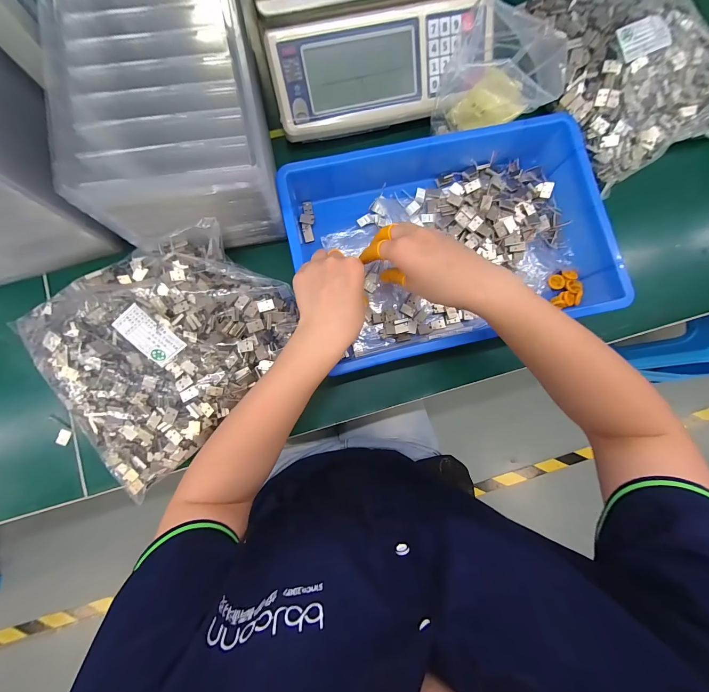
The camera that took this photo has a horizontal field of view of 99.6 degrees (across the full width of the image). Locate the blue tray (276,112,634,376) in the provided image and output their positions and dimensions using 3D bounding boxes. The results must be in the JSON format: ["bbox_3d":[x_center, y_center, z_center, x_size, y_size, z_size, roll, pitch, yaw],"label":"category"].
[{"bbox_3d":[0.111,-0.133,0.368,0.357,0.061,0.264,-14,85,-2],"label":"blue tray"}]

